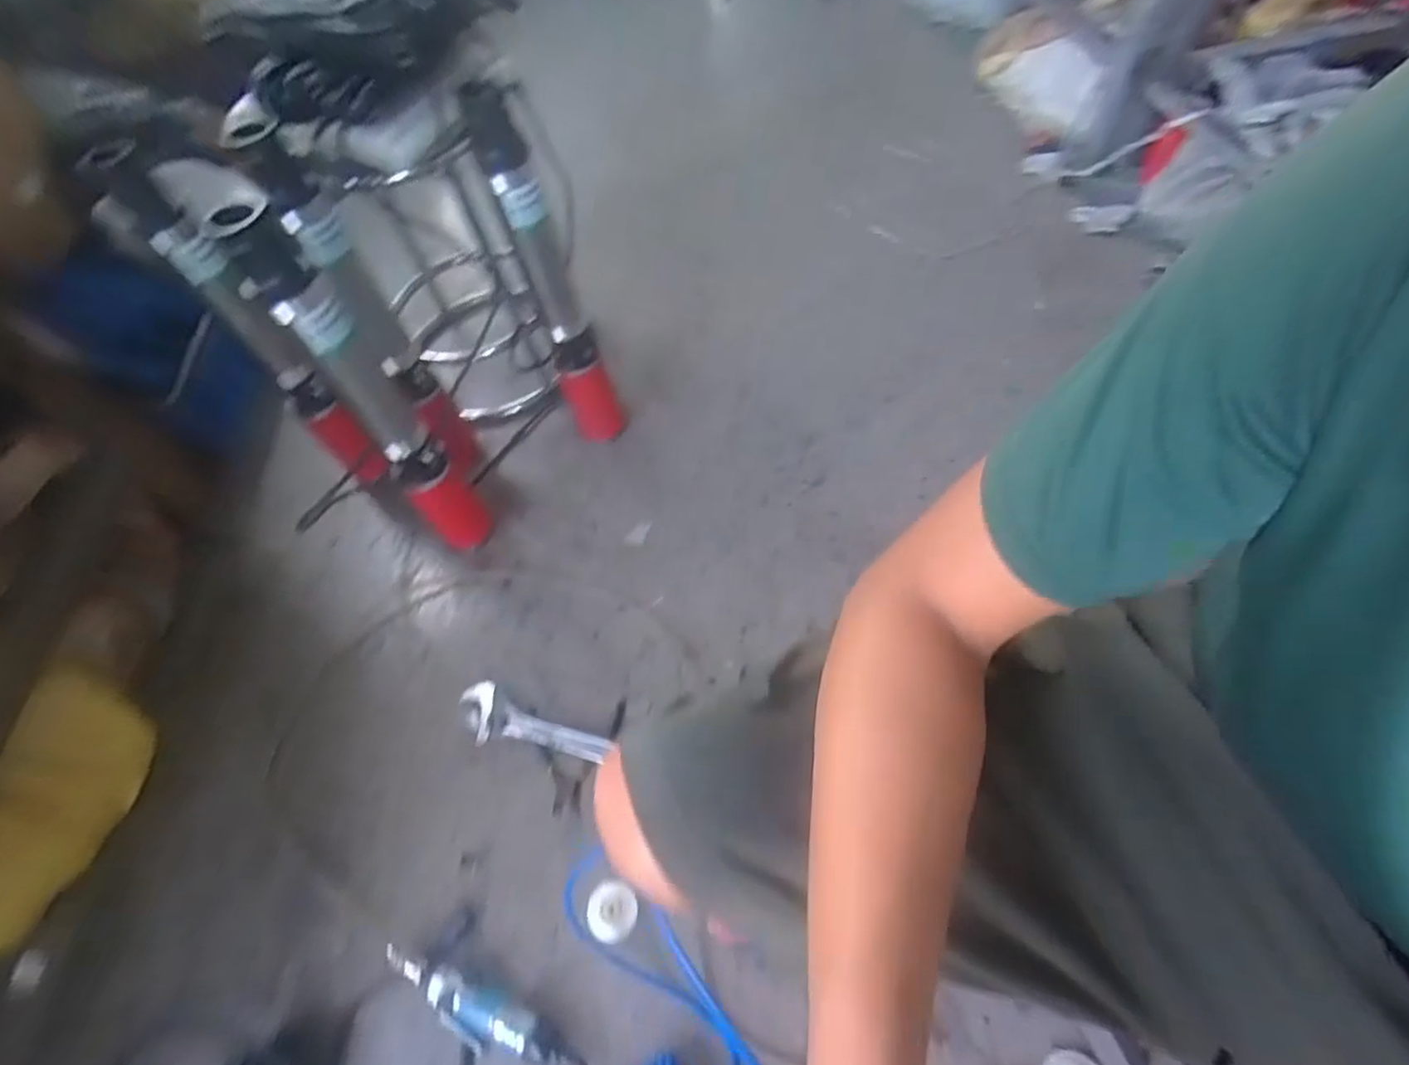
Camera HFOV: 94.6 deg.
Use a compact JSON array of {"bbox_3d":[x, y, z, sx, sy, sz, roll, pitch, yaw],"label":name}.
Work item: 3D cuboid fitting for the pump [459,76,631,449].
[{"bbox_3d":[-0.203,-0.328,0.924,0.089,0.530,0.076,-22,57,-7],"label":"pump"}]

